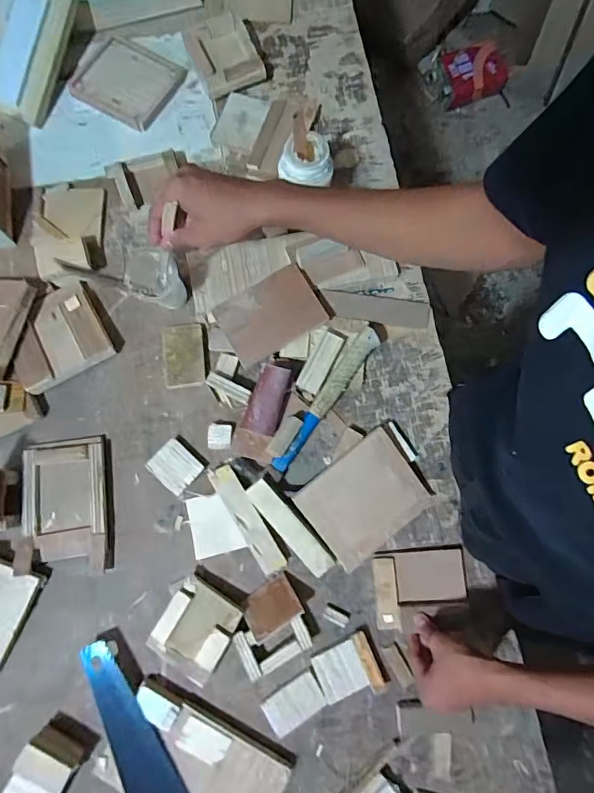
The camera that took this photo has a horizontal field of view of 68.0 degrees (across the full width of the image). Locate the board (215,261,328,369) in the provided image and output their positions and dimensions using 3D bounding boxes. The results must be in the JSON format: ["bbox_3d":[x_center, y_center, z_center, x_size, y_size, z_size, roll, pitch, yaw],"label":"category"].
[{"bbox_3d":[-0.040,-0.124,0.654,0.148,0.010,0.102,-30,83,-4],"label":"board"}]

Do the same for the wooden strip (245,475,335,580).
[{"bbox_3d":[-0.009,0.178,0.600,0.032,0.009,0.150,-40,89,3],"label":"wooden strip"}]

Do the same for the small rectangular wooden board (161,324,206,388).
[{"bbox_3d":[-0.170,-0.062,0.662,0.058,0.017,0.097,-7,78,-3],"label":"small rectangular wooden board"}]

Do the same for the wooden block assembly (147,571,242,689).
[{"bbox_3d":[-0.129,0.301,0.571,0.096,0.045,0.101,31,79,5],"label":"wooden block assembly"}]

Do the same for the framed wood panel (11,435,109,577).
[{"bbox_3d":[-0.321,0.147,0.610,0.110,0.034,0.177,-5,78,-2],"label":"framed wood panel"}]

